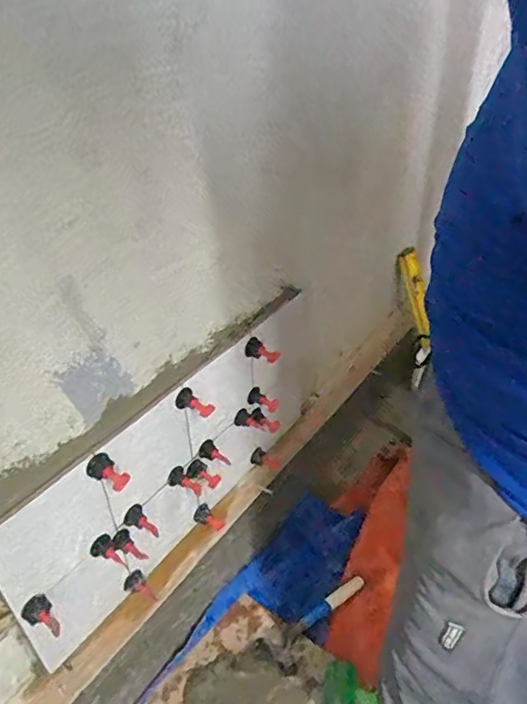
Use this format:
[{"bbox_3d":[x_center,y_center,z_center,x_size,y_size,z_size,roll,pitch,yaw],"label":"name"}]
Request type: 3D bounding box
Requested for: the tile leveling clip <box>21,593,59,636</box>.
[{"bbox_3d":[-0.265,0.317,0.647,0.031,0.034,0.043,-30,46,-33],"label":"tile leveling clip"}]

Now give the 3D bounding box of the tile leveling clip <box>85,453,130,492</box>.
[{"bbox_3d":[-0.185,0.142,0.643,0.046,0.031,0.032,28,46,32],"label":"tile leveling clip"}]

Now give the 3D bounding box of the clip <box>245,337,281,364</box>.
[{"bbox_3d":[-0.001,-0.004,0.846,0.049,0.030,0.030,13,39,17],"label":"clip"}]

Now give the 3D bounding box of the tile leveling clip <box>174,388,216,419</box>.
[{"bbox_3d":[-0.094,0.072,0.749,0.053,0.027,0.025,28,43,5],"label":"tile leveling clip"}]

